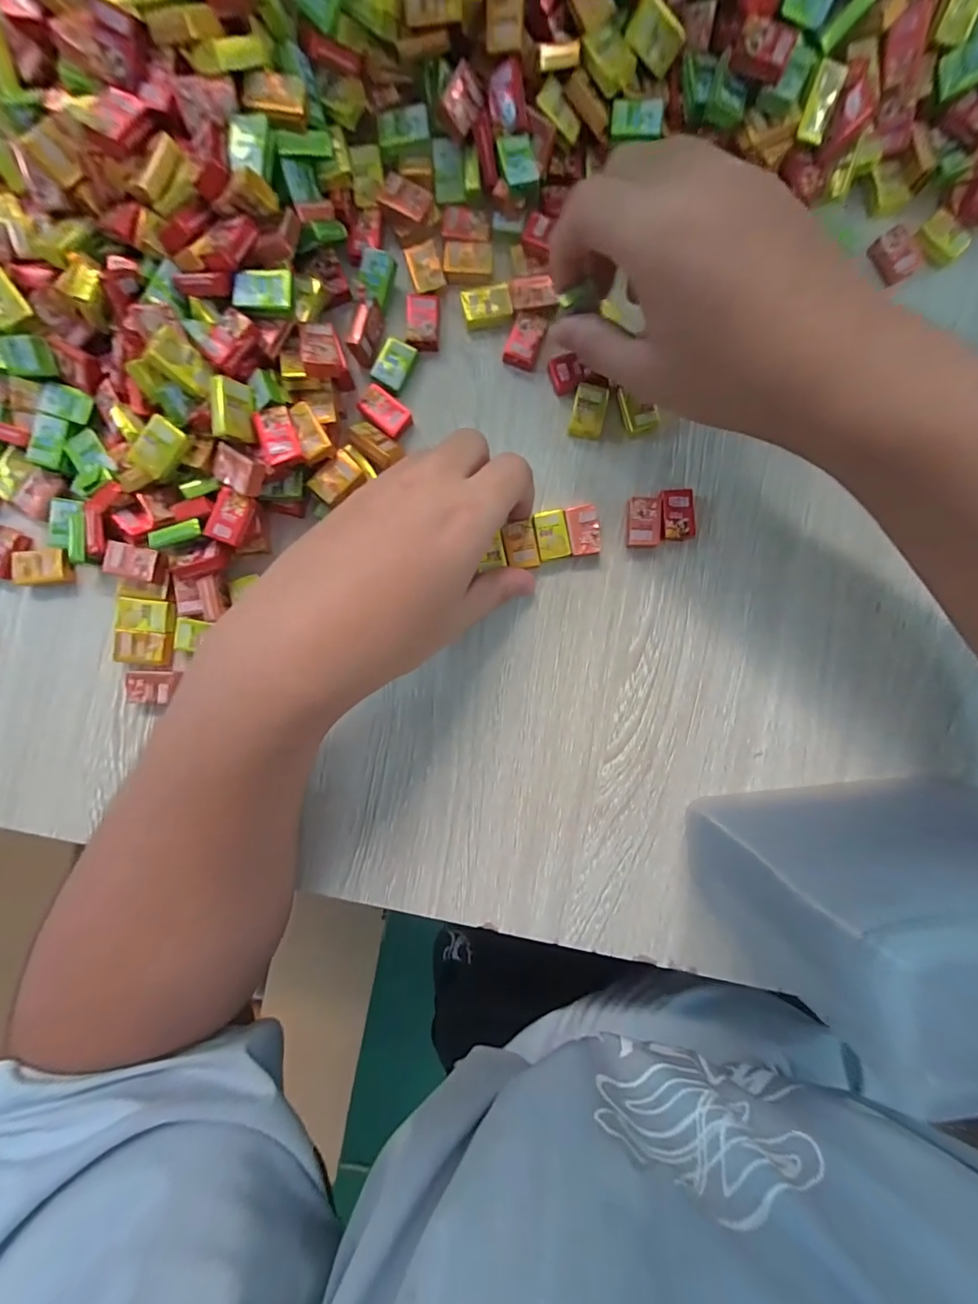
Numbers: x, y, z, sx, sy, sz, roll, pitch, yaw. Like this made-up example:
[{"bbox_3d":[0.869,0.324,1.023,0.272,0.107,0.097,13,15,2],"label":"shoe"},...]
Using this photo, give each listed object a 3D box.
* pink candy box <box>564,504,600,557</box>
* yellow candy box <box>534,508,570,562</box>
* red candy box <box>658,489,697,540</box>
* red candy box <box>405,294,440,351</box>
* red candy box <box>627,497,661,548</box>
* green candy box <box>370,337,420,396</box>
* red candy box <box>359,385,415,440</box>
[{"bbox_3d":[0.051,-0.065,0.250,0.016,0.008,0.026,-8,90,0],"label":"pink candy box"},{"bbox_3d":[0.034,-0.063,0.246,0.017,0.004,0.025,-11,90,0],"label":"yellow candy box"},{"bbox_3d":[0.102,-0.074,0.249,0.019,0.009,0.027,-6,90,0],"label":"red candy box"},{"bbox_3d":[-0.036,-0.178,0.249,0.018,0.006,0.028,0,90,0],"label":"red candy box"},{"bbox_3d":[0.083,-0.070,0.249,0.017,0.008,0.026,2,90,0],"label":"red candy box"},{"bbox_3d":[-0.052,-0.154,0.247,0.018,0.005,0.027,26,90,0],"label":"green candy box"},{"bbox_3d":[-0.056,-0.129,0.249,0.027,0.007,0.018,41,90,0],"label":"red candy box"}]

